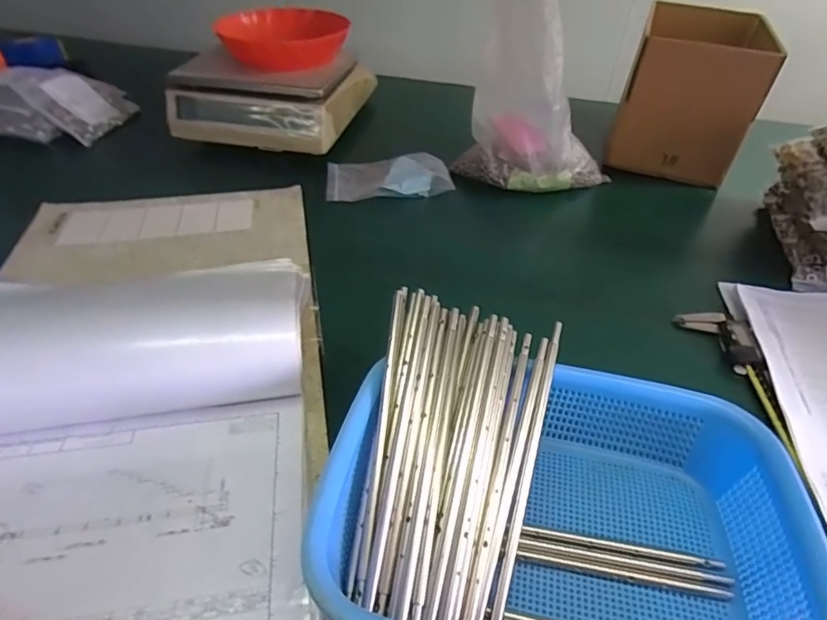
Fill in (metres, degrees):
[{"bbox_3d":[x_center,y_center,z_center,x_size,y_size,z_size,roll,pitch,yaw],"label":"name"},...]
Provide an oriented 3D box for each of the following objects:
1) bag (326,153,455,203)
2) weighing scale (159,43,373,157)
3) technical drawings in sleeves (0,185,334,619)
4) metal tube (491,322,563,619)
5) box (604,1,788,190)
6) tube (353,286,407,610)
[{"bbox_3d":[-0.037,-0.201,0.759,0.181,0.014,0.116,-4,42,-5],"label":"bag"},{"bbox_3d":[-0.234,-0.379,0.879,0.264,0.128,0.280,8,41,6],"label":"weighing scale"},{"bbox_3d":[-0.258,0.014,0.456,0.325,0.106,0.610,-8,43,-9],"label":"technical drawings in sleeves"},{"bbox_3d":[0.081,0.104,0.348,0.007,0.004,0.215,13,62,14],"label":"metal tube"},{"bbox_3d":[0.436,-0.347,0.801,0.175,0.183,0.237,17,45,18],"label":"box"},{"bbox_3d":[-0.021,0.080,0.352,0.007,0.006,0.214,4,63,5],"label":"tube"}]

